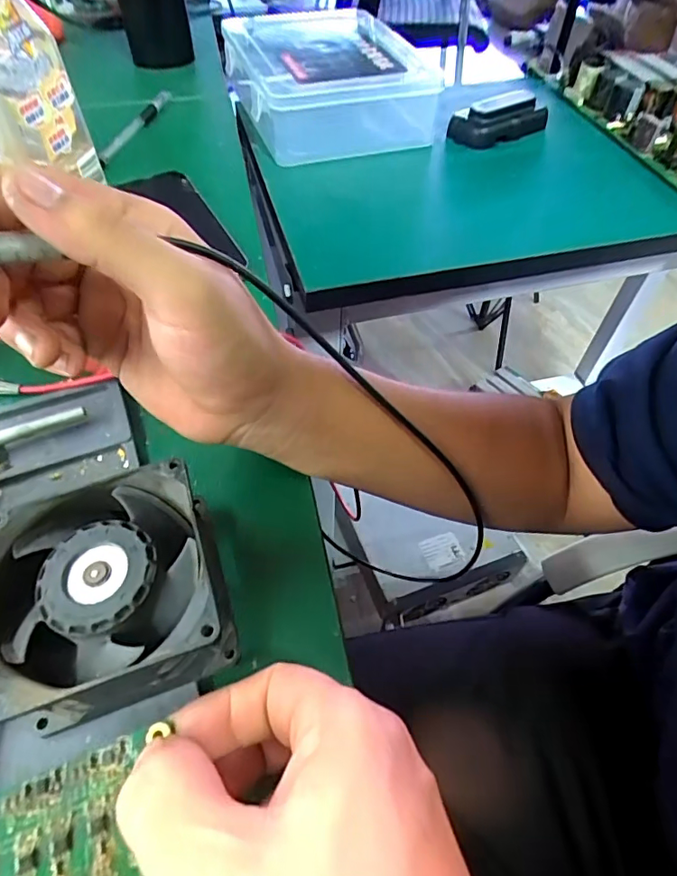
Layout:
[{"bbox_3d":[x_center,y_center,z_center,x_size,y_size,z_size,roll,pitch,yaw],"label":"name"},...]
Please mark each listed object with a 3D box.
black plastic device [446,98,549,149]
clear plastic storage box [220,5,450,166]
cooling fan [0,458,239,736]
[{"bbox_3d":[0.166,-0.314,0.509,0.103,0.026,0.037,-15,55,-13],"label":"black plastic device"},{"bbox_3d":[-0.017,-0.379,0.531,0.182,0.062,0.229,-16,55,-14],"label":"clear plastic storage box"},{"bbox_3d":[-0.088,0.065,0.199,0.080,0.043,0.095,-15,55,-13],"label":"cooling fan"}]

